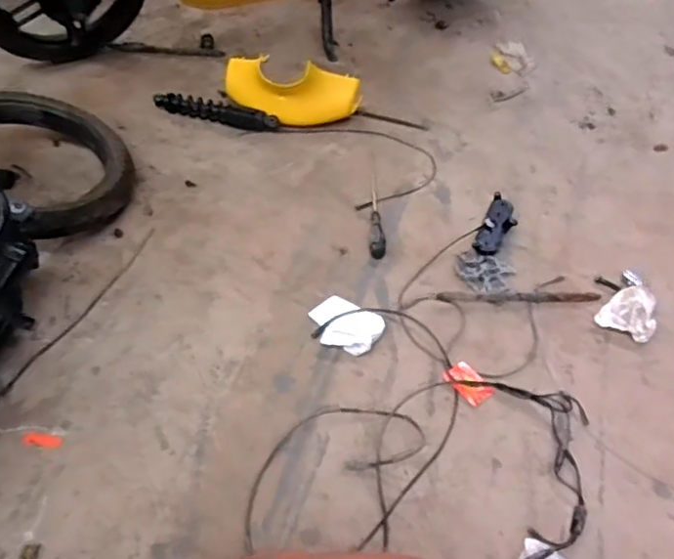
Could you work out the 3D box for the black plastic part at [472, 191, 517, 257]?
[{"bbox_3d":[0.300,-0.098,1.157,0.055,0.033,0.166,21,51,13],"label":"black plastic part"}]

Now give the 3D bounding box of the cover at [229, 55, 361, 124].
[{"bbox_3d":[-0.100,-0.400,1.327,0.293,0.119,0.082,7,49,1],"label":"cover"}]

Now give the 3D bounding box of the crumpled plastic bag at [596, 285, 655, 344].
[{"bbox_3d":[0.498,0.051,1.047,0.086,0.021,0.108,27,52,17],"label":"crumpled plastic bag"}]

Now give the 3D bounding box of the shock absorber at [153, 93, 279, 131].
[{"bbox_3d":[-0.265,-0.365,1.344,0.285,0.039,0.055,19,50,11],"label":"shock absorber"}]

